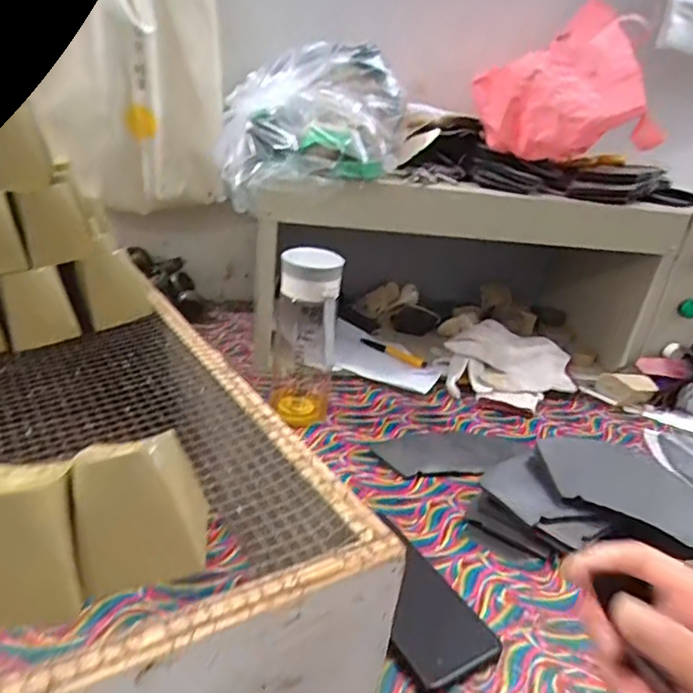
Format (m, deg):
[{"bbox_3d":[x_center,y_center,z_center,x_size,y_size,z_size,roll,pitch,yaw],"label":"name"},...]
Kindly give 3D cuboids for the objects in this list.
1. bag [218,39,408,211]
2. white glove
[{"bbox_3d":[-0.042,-0.292,0.734,0.225,0.172,0.227,4,25,-7],"label":"bag"},{"bbox_3d":[0.240,0.031,0.834,0.187,0.070,0.144,15,25,15],"label":"white glove"}]

